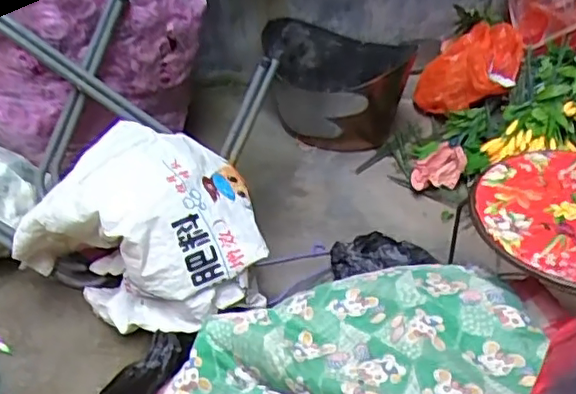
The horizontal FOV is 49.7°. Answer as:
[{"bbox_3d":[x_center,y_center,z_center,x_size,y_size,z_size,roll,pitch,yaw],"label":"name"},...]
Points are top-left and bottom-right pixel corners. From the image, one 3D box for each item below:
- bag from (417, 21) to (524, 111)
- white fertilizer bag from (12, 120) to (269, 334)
[{"bbox_3d":[0.462,-0.330,1.591,0.241,0.174,0.192,8,37,11],"label":"bag"},{"bbox_3d":[-0.217,0.039,0.985,0.365,0.222,0.235,15,39,18],"label":"white fertilizer bag"}]

